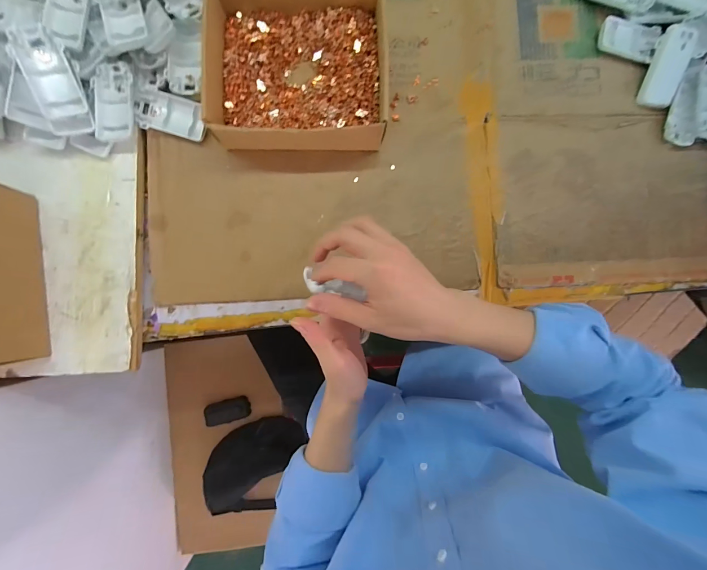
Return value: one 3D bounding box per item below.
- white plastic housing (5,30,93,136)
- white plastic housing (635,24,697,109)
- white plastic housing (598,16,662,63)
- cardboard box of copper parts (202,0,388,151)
[{"bbox_3d":[-0.355,-0.241,0.387,0.047,0.026,0.114,-23,102,-22],"label":"white plastic housing"},{"bbox_3d":[0.418,-0.291,0.437,0.038,0.019,0.096,7,109,-2],"label":"white plastic housing"},{"bbox_3d":[0.370,-0.332,0.443,0.073,0.019,0.048,17,87,-1],"label":"white plastic housing"},{"bbox_3d":[-0.065,-0.275,0.411,0.212,0.066,0.205,-1,87,-2],"label":"cardboard box of copper parts"}]

